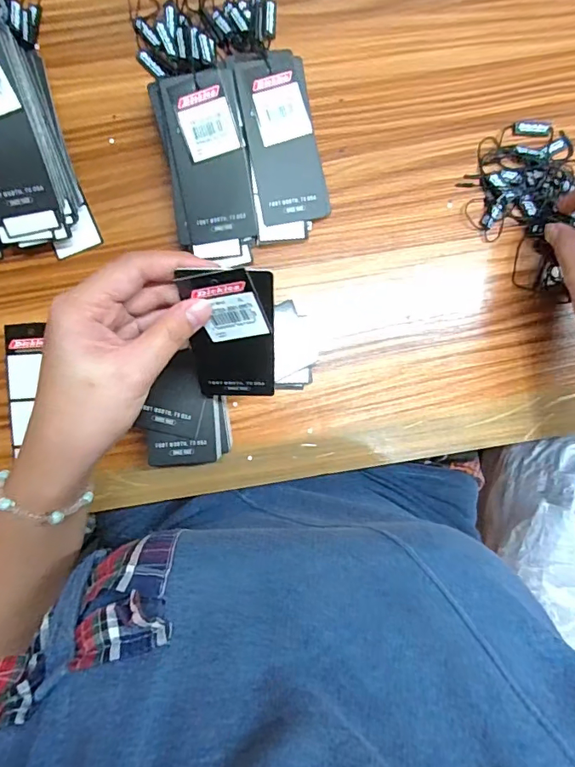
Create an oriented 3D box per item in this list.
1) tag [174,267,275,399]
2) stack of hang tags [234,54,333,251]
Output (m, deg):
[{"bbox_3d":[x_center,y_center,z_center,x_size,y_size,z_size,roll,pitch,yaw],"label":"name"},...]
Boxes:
[{"bbox_3d":[-0.031,-0.025,0.276,0.047,0.103,0.006,0,53,-2],"label":"tag"},{"bbox_3d":[-0.003,-0.169,0.342,0.054,0.016,0.125,-8,104,-1],"label":"stack of hang tags"}]

